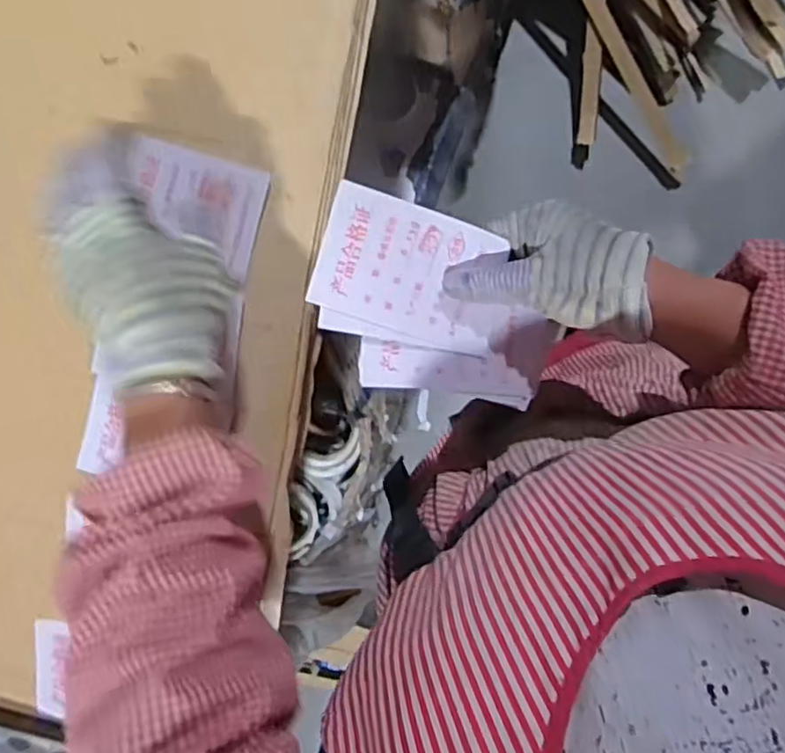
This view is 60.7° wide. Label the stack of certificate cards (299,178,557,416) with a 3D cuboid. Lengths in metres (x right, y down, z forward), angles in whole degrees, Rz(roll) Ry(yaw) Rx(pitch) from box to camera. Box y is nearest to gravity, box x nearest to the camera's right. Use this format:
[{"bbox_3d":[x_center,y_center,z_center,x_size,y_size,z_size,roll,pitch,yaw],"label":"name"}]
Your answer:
[{"bbox_3d":[0.027,-0.040,0.421,0.156,0.012,0.116,17,110,-4],"label":"stack of certificate cards"}]

